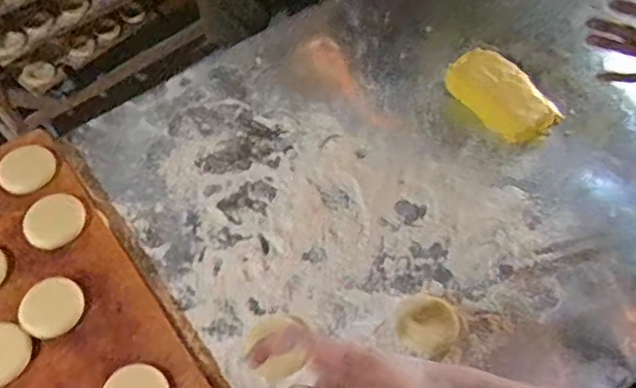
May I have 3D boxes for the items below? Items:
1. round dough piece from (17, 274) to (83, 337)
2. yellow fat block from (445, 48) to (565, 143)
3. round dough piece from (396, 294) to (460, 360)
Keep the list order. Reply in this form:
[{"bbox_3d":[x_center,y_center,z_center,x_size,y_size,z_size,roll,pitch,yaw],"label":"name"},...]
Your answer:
[{"bbox_3d":[-0.274,0.115,0.613,0.059,0.015,0.056,0,58,1],"label":"round dough piece"},{"bbox_3d":[0.237,-0.132,0.773,0.077,0.034,0.144,-32,63,-18],"label":"yellow fat block"},{"bbox_3d":[0.116,0.135,0.624,0.062,0.012,0.062,0,58,1],"label":"round dough piece"}]

